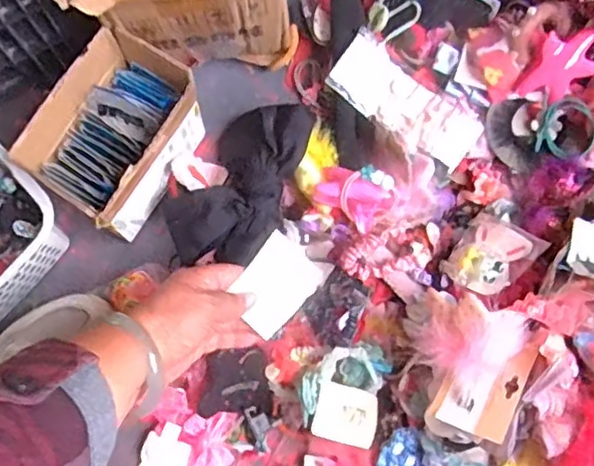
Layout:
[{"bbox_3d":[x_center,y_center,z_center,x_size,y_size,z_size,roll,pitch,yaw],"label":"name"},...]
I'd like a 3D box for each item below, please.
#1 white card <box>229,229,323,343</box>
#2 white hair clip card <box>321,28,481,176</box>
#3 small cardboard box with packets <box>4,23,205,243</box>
[{"bbox_3d":[-0.017,0.044,0.528,0.062,0.004,0.077,48,62,-25],"label":"white card"},{"bbox_3d":[0.102,-0.122,0.597,0.144,0.015,0.059,35,80,6],"label":"white hair clip card"},{"bbox_3d":[-0.152,-0.079,0.551,0.093,0.103,0.149,31,80,6],"label":"small cardboard box with packets"}]

